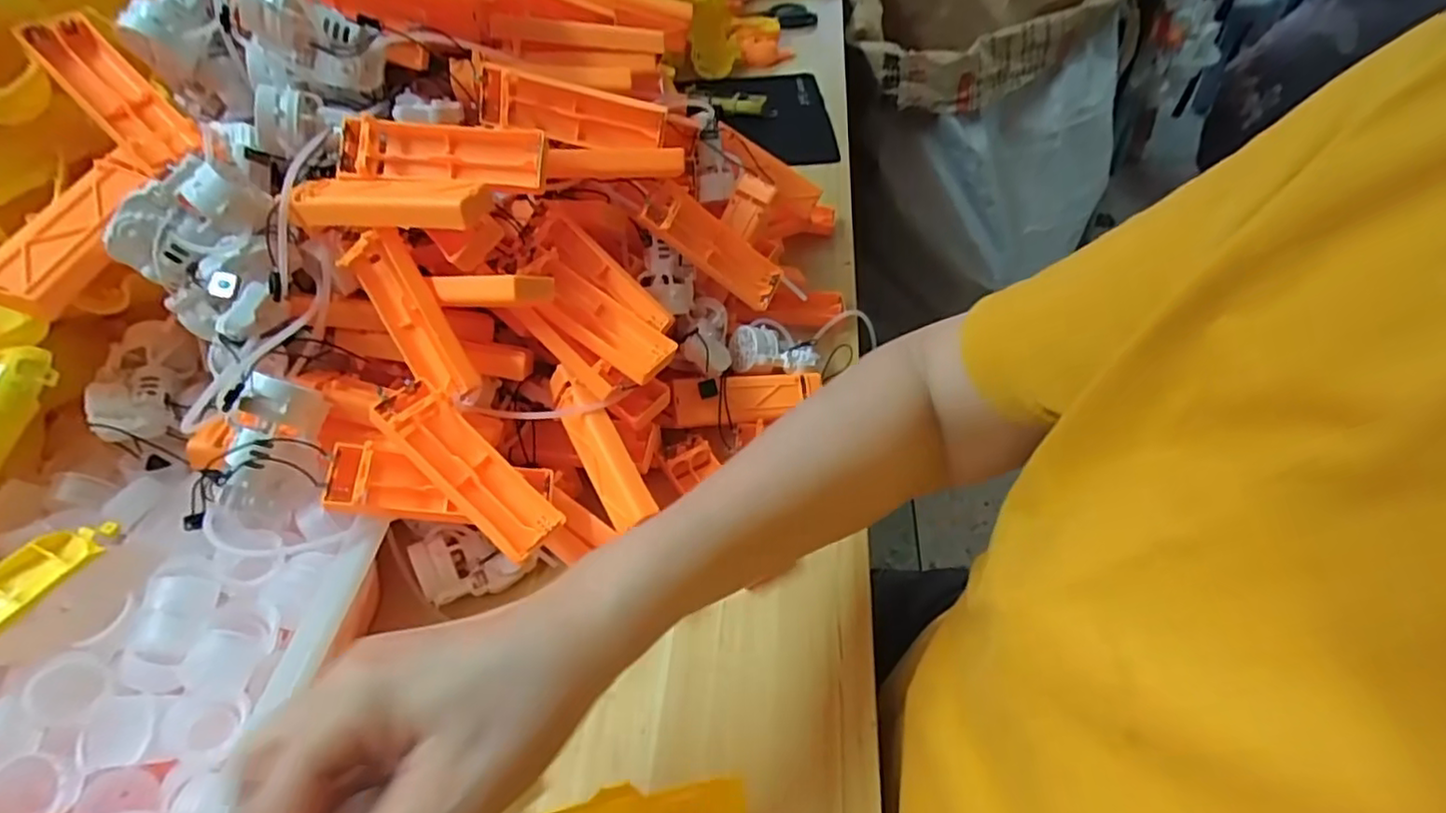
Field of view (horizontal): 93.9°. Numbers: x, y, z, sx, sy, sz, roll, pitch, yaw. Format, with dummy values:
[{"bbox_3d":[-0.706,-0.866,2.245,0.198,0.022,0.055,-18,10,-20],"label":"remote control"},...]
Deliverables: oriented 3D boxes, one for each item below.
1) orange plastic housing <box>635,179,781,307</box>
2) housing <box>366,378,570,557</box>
[{"bbox_3d":[-0.005,-0.106,0.457,0.030,0.112,0.022,-36,37,31],"label":"orange plastic housing"},{"bbox_3d":[-0.133,0.033,0.354,0.108,0.025,0.033,44,59,3],"label":"housing"}]

